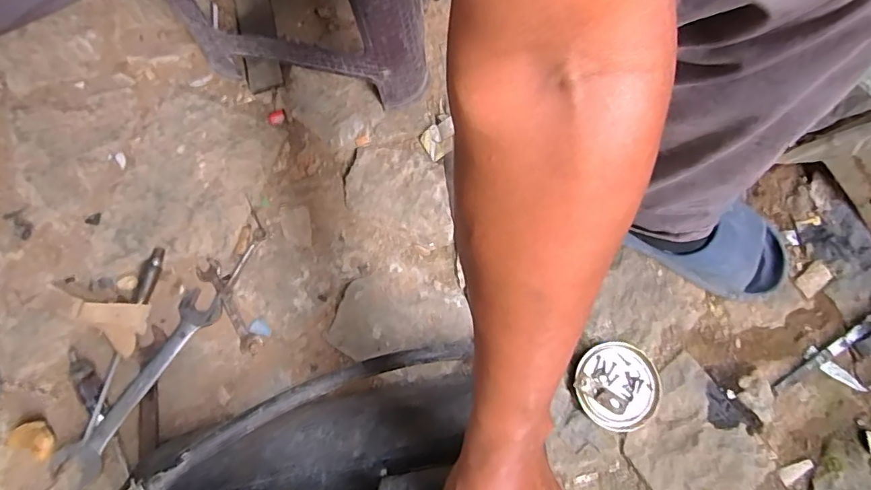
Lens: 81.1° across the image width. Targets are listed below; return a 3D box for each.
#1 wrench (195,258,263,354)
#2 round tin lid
[{"bbox_3d":[-0.276,0.082,0.680,0.031,0.012,0.136,-33,80,-7],"label":"wrench"},{"bbox_3d":[0.227,0.176,0.636,0.103,0.022,0.104,0,77,0],"label":"round tin lid"}]

